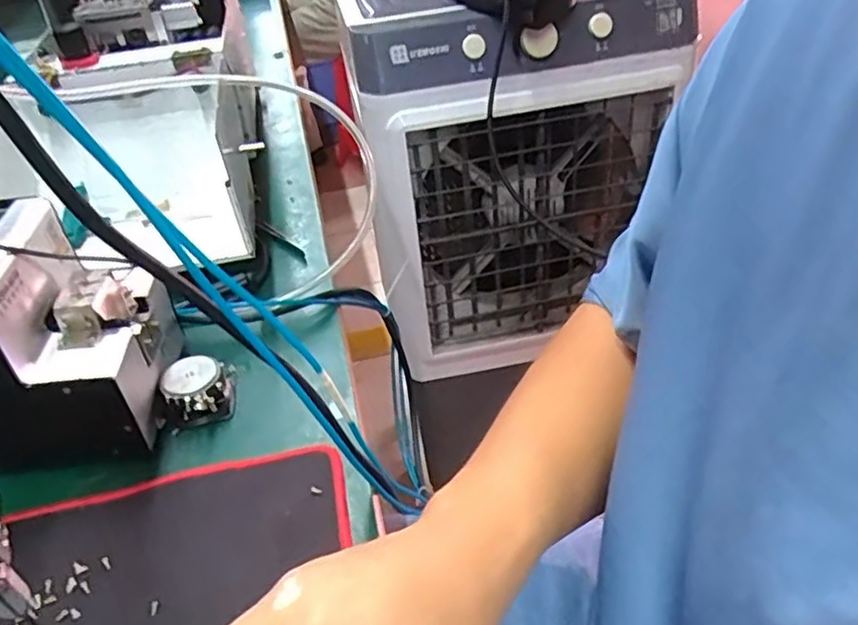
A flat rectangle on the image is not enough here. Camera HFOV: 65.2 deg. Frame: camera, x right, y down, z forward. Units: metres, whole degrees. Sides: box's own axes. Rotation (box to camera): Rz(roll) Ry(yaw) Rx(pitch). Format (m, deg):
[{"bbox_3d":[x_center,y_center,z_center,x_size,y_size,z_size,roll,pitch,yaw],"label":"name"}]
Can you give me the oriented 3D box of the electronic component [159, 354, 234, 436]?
[{"bbox_3d":[-0.172,0.056,0.500,0.047,0.032,0.047,-14,40,-13],"label":"electronic component"}]

